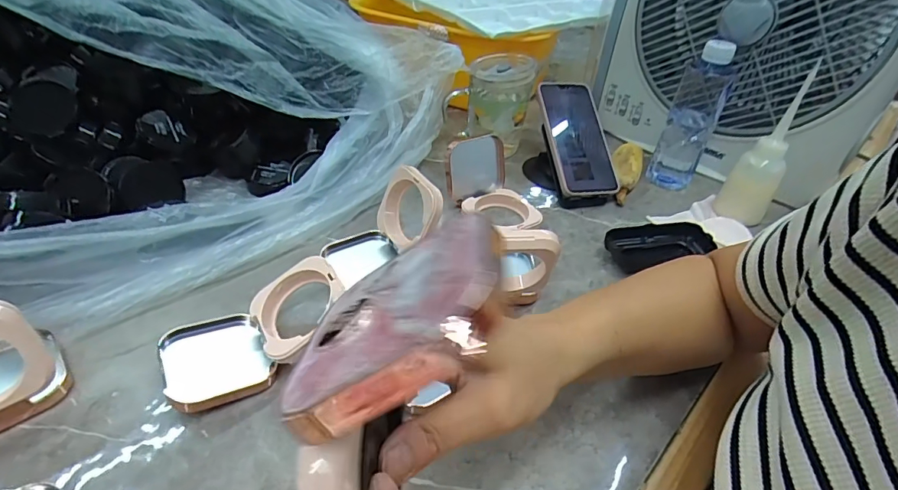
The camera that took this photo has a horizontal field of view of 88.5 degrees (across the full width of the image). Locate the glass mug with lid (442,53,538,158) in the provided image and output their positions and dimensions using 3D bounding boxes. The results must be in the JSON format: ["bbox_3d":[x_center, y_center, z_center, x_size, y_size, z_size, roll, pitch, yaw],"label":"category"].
[{"bbox_3d":[0.053,-0.195,0.632,0.115,0.116,0.076,1,40,-4],"label":"glass mug with lid"}]

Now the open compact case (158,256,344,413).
[{"bbox_3d":[-0.153,0.069,0.367,0.140,0.058,0.079,-19,45,-25],"label":"open compact case"}]

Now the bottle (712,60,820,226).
[{"bbox_3d":[0.359,-0.104,0.518,0.042,0.164,0.041,-6,41,-12],"label":"bottle"}]

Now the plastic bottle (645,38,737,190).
[{"bbox_3d":[0.311,-0.165,0.587,0.054,0.176,0.063,24,44,22],"label":"plastic bottle"}]

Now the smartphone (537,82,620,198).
[{"bbox_3d":[0.164,-0.136,0.584,0.094,0.015,0.160,-4,71,-23],"label":"smartphone"}]

